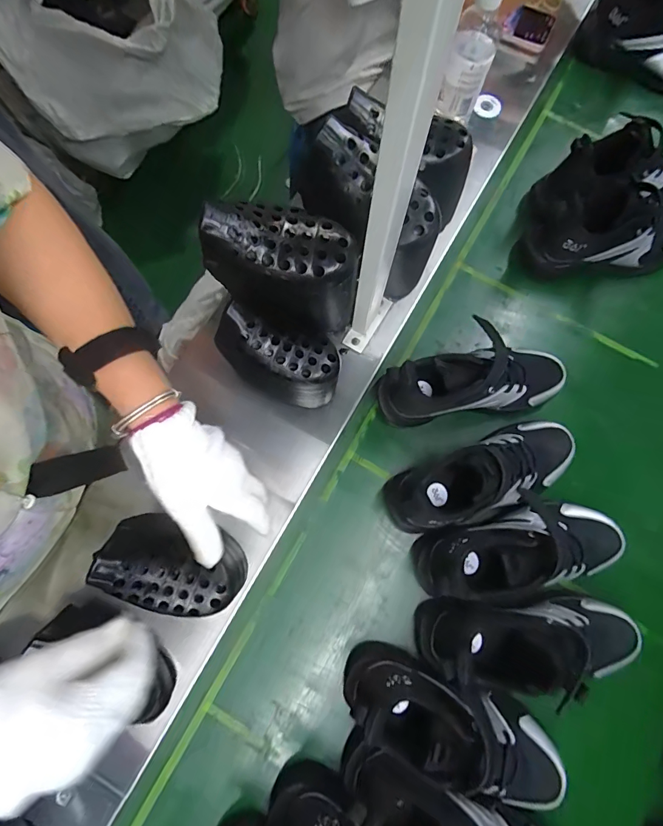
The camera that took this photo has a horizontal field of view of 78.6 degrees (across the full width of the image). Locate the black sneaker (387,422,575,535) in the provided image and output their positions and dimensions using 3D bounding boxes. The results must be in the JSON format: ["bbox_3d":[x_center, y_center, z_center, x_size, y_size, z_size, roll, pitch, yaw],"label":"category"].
[{"bbox_3d":[0.187,0.073,0.475,0.238,0.121,0.085,-21,78,-4],"label":"black sneaker"}]

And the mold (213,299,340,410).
[{"bbox_3d":[-0.059,-0.062,0.466,0.134,0.114,0.070,23,78,6],"label":"mold"}]

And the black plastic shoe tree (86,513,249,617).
[{"bbox_3d":[-0.158,0.157,0.411,0.133,0.070,0.080,12,78,2],"label":"black plastic shoe tree"}]

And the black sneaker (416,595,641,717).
[{"bbox_3d":[0.221,0.243,0.428,0.250,0.135,0.083,2,77,1],"label":"black sneaker"}]

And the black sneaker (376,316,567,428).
[{"bbox_3d":[0.178,-0.050,0.509,0.233,0.110,0.094,-7,77,-1],"label":"black sneaker"}]

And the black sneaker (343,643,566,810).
[{"bbox_3d":[0.130,0.330,0.425,0.240,0.103,0.088,26,79,6],"label":"black sneaker"}]

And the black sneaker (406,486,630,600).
[{"bbox_3d":[0.221,0.148,0.470,0.239,0.103,0.095,-9,77,-1],"label":"black sneaker"}]

